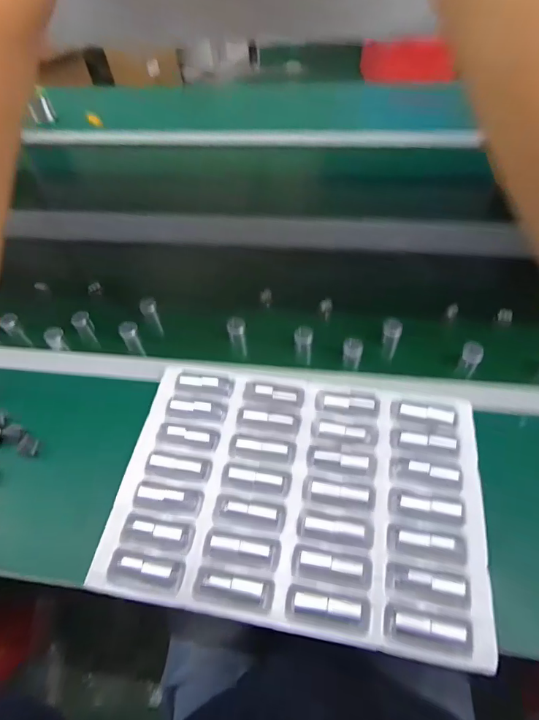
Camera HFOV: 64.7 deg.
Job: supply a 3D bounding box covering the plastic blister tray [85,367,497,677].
[{"bbox_3d":[0.034,0.161,0.552,0.448,0.032,0.320,6,59,8],"label":"plastic blister tray"}]

